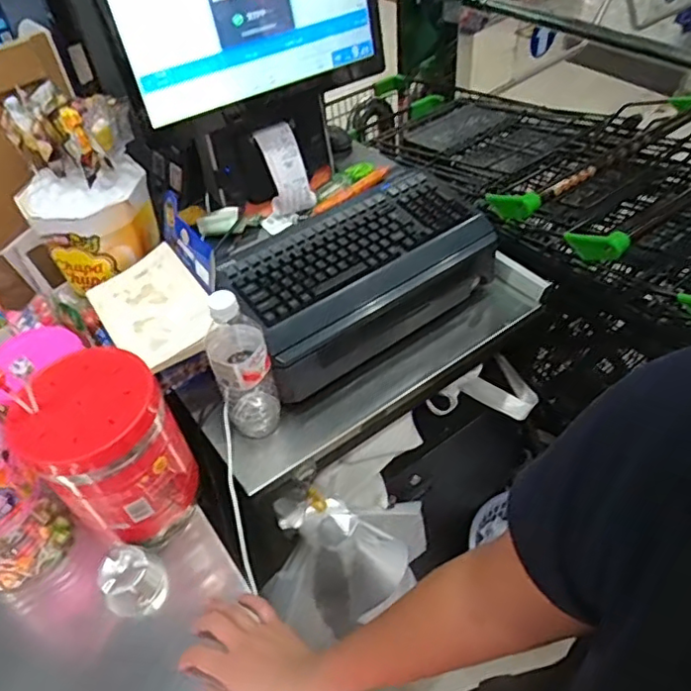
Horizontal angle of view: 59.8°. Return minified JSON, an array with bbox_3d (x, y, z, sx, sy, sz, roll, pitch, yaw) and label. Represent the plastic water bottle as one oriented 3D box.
[{"bbox_3d":[-0.127,0.032,0.753,0.069,0.232,0.056,-14,47,-8],"label":"plastic water bottle"}]

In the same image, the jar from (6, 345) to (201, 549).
[{"bbox_3d":[-0.264,0.124,0.694,0.141,0.198,0.137,-3,47,3],"label":"jar"}]

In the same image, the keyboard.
[{"bbox_3d":[0.010,-0.144,0.896,0.398,0.056,0.204,-30,51,-21],"label":"keyboard"}]

